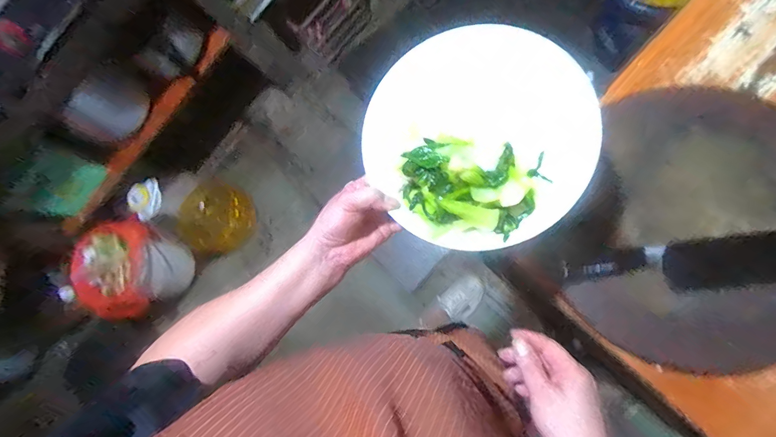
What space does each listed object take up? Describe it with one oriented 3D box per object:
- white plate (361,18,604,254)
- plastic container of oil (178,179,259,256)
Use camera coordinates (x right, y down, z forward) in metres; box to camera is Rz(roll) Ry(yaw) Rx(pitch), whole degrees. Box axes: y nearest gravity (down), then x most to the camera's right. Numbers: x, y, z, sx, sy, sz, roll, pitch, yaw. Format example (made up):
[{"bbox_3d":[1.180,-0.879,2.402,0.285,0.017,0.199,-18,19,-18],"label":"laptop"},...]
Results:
[{"bbox_3d":[0.093,-0.092,0.417,0.232,0.045,0.242,-2,82,13],"label":"white plate"},{"bbox_3d":[-0.748,0.002,1.692,0.307,0.250,0.200,-41,65,-18],"label":"plastic container of oil"}]

